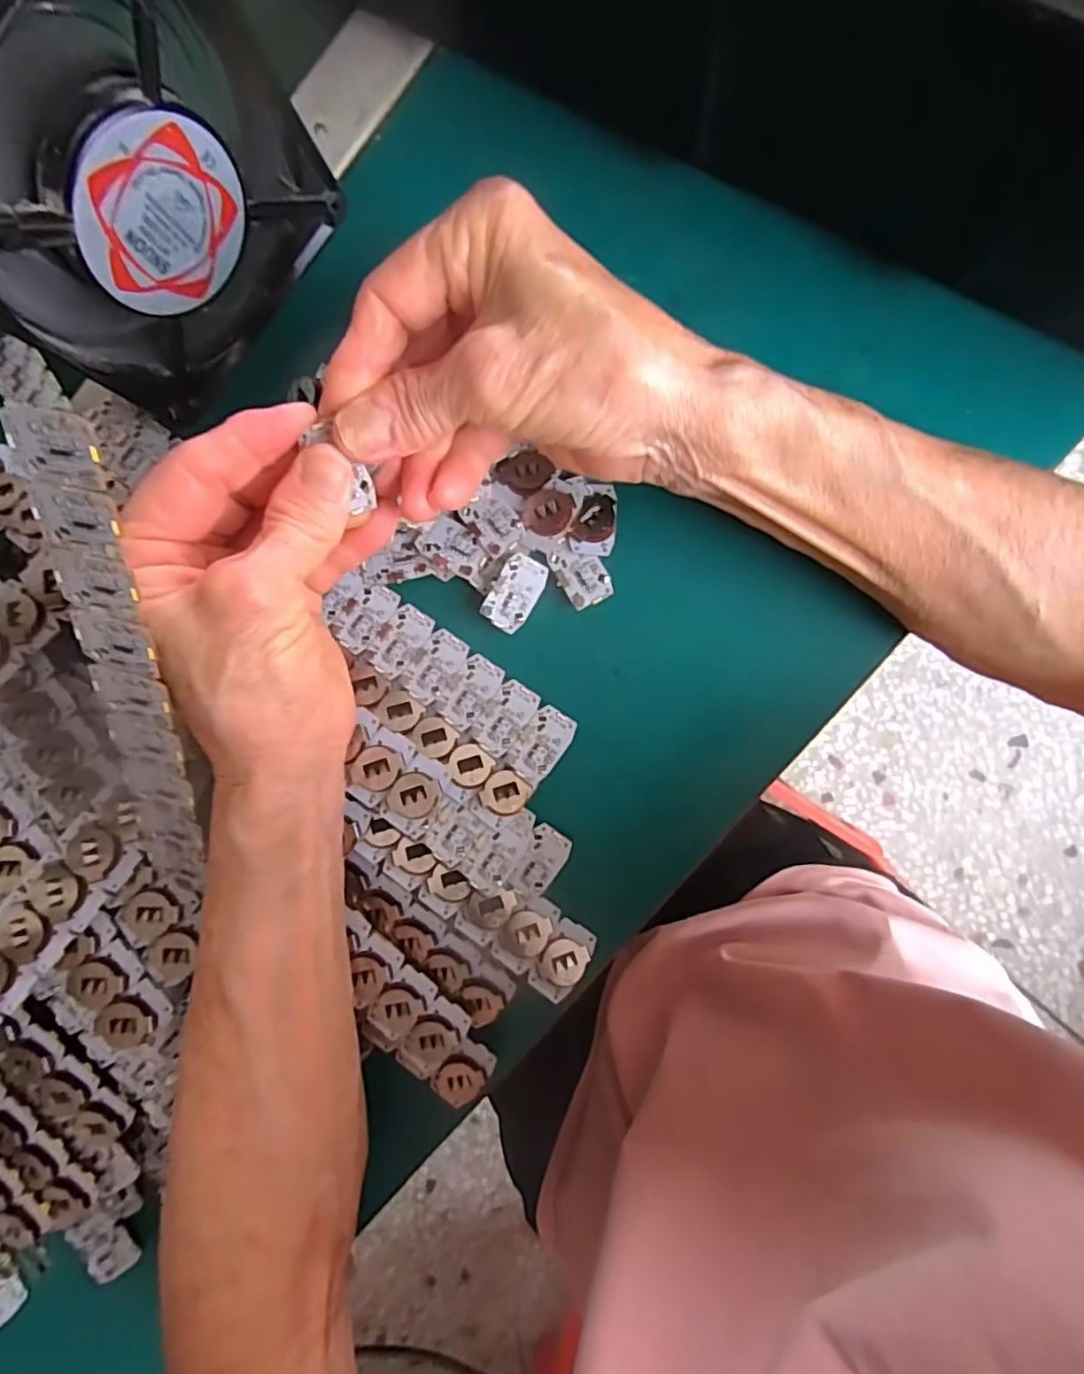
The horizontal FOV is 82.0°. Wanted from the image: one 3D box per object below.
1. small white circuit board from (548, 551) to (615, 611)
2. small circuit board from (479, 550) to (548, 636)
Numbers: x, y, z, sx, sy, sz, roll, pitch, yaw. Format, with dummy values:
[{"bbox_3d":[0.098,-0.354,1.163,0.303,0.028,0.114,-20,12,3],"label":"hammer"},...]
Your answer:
[{"bbox_3d":[0.016,-0.045,0.250,0.018,0.004,0.026,-28,88,7],"label":"small white circuit board"},{"bbox_3d":[-0.011,-0.038,0.252,0.017,0.005,0.030,30,95,6],"label":"small circuit board"}]

